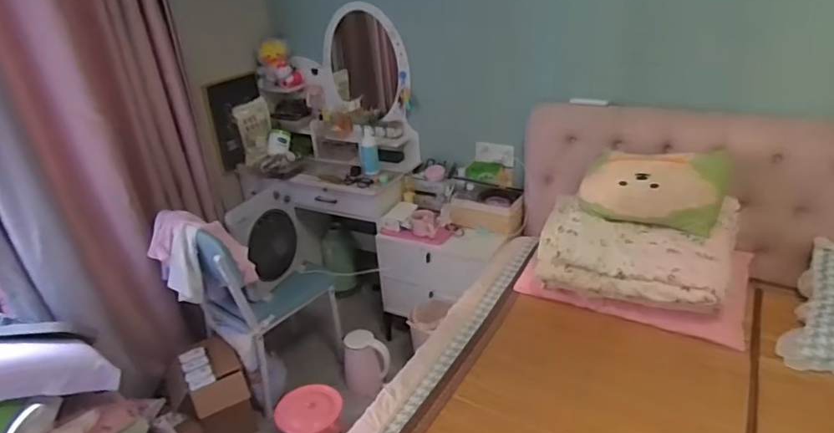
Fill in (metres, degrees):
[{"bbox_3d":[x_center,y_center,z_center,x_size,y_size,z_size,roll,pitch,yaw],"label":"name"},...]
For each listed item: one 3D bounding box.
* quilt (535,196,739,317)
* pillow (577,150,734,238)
[{"bbox_3d":[0.701,0.094,1.803,0.571,0.198,0.398,7,27,25],"label":"quilt"},{"bbox_3d":[0.741,-0.089,1.758,0.432,0.193,0.162,5,26,21],"label":"pillow"}]

